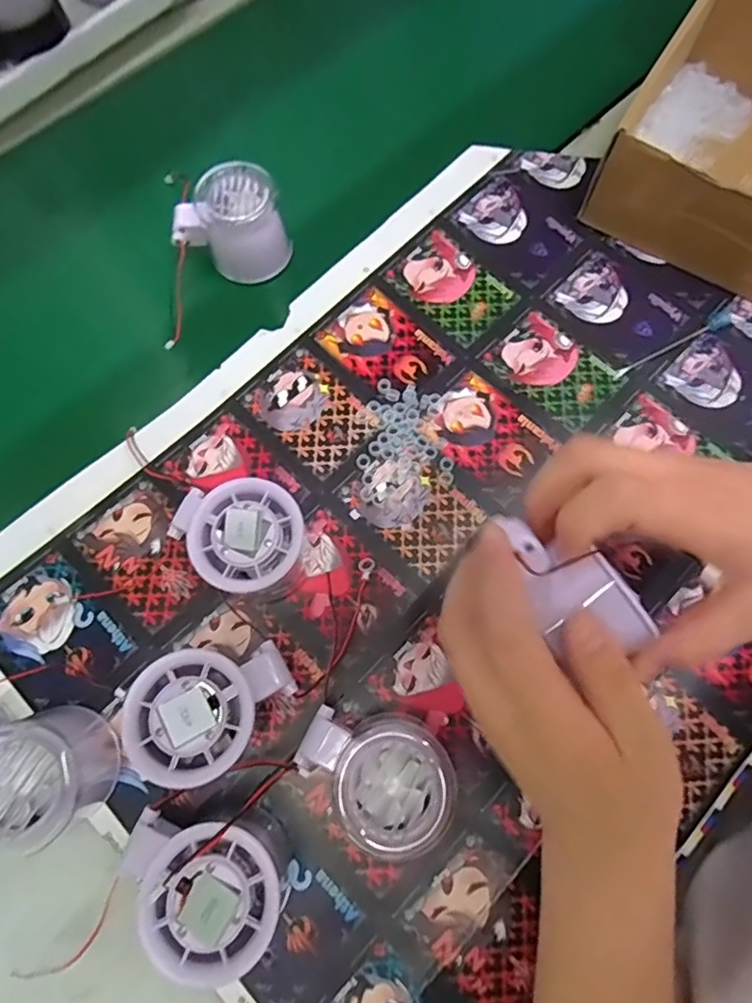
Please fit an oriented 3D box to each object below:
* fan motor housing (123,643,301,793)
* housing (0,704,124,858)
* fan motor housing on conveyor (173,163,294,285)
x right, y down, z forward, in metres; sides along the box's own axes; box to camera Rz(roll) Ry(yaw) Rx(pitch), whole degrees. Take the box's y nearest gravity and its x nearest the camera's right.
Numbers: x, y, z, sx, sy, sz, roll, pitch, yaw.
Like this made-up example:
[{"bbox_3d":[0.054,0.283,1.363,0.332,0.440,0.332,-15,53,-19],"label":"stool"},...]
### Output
[{"bbox_3d":[-0.080,0.104,0.288,0.074,0.058,0.057,-24,74,-7],"label":"fan motor housing"},{"bbox_3d":[-0.169,0.132,0.276,0.069,0.057,0.058,9,72,3],"label":"housing"},{"bbox_3d":[-0.102,-0.192,0.397,0.073,0.058,0.047,-20,73,-6],"label":"fan motor housing on conveyor"}]

